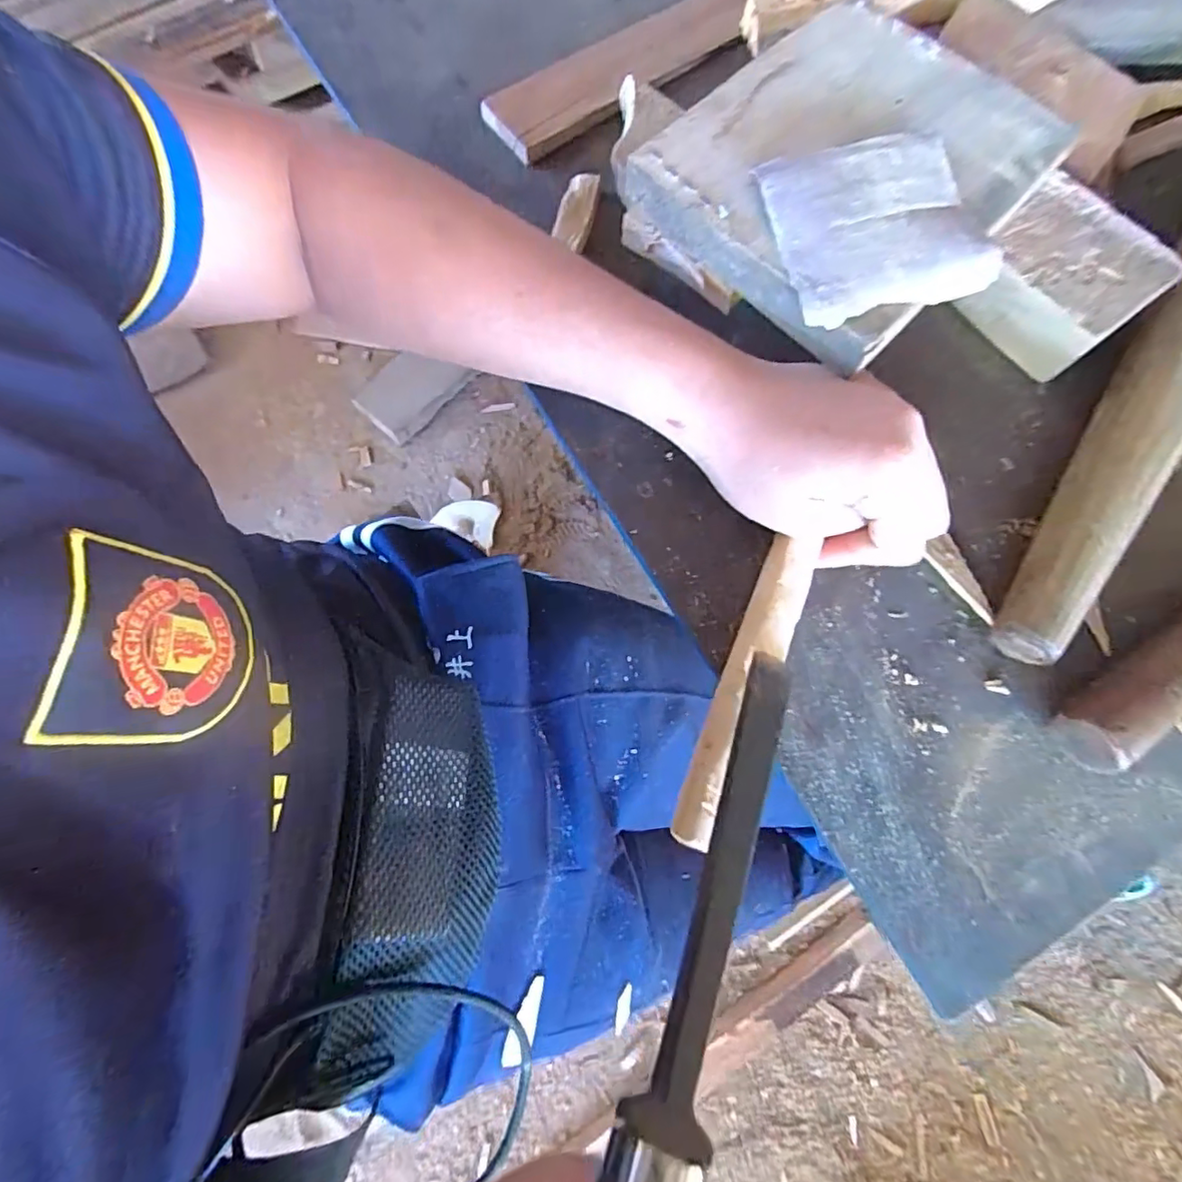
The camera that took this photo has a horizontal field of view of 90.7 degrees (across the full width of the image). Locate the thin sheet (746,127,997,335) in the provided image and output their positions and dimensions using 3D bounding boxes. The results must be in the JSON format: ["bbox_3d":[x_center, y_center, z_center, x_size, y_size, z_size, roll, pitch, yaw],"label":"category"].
[{"bbox_3d":[0.125,-0.161,0.255,0.087,0.011,0.084,-14,75,-4],"label":"thin sheet"}]

